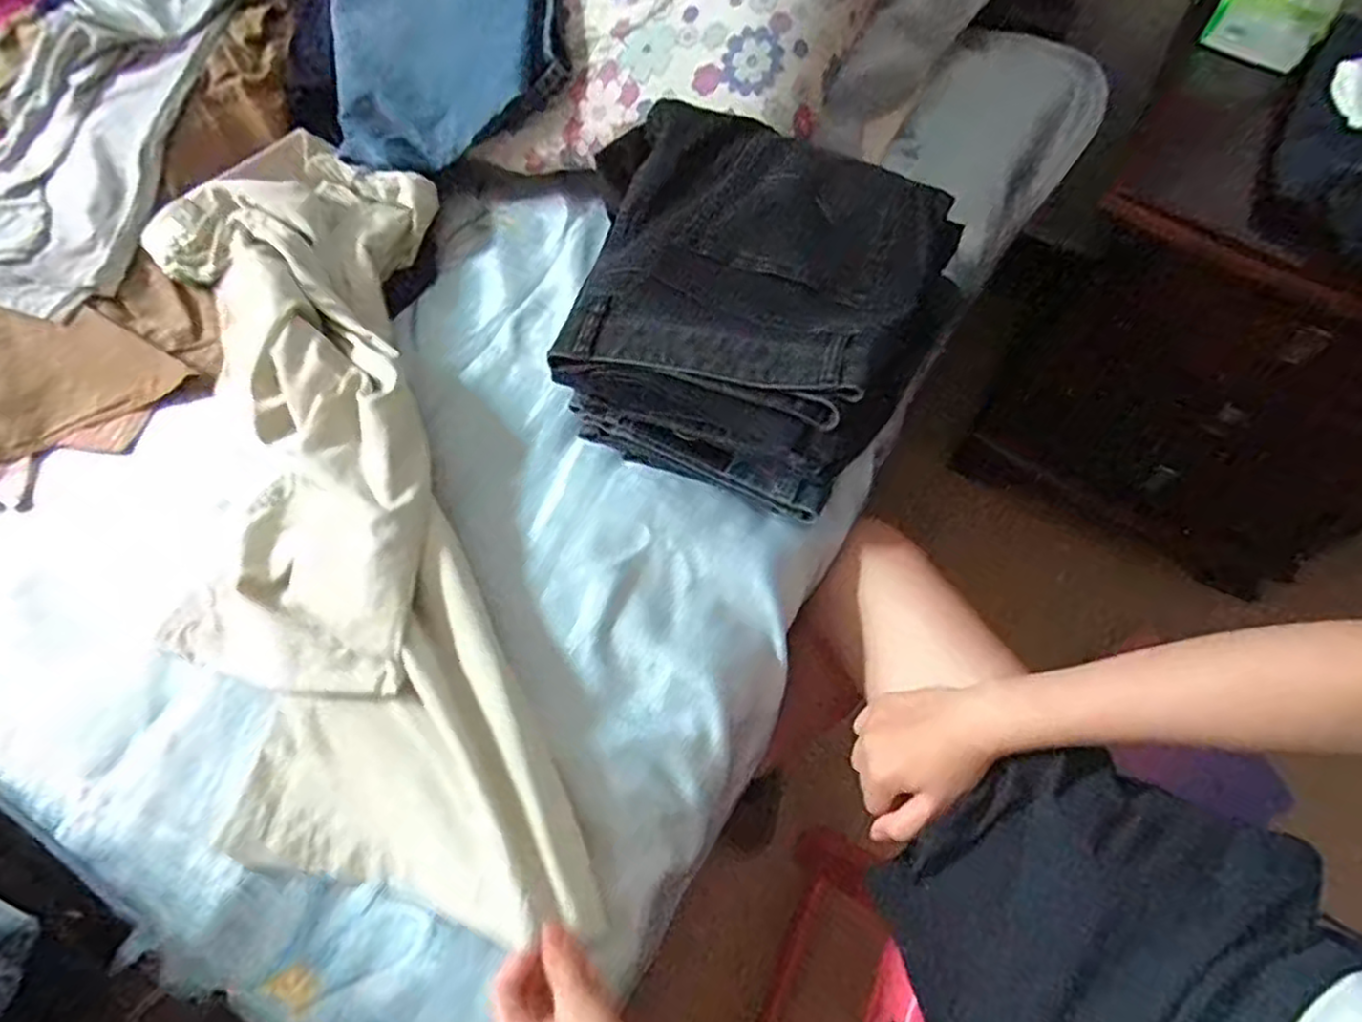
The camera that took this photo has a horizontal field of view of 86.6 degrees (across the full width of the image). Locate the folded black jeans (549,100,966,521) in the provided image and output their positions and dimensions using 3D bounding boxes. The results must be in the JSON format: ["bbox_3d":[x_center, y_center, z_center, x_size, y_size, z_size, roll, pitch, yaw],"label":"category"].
[{"bbox_3d":[0.044,-0.169,0.603,0.284,0.140,0.275,23,67,9],"label":"folded black jeans"}]

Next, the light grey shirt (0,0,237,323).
[{"bbox_3d":[-0.585,-0.463,0.743,0.267,0.115,0.564,19,66,8],"label":"light grey shirt"}]

